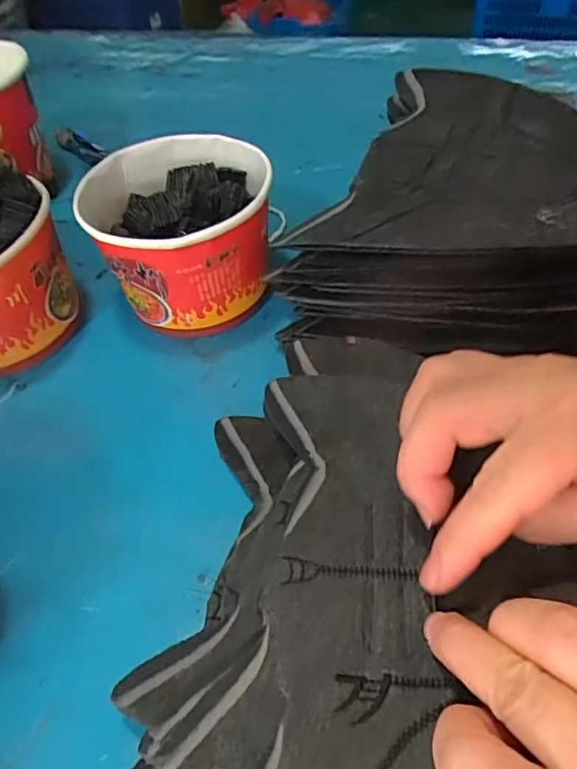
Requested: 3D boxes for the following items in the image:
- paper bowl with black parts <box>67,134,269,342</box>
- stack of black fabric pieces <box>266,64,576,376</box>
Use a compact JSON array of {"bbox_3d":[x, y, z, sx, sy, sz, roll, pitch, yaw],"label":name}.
[{"bbox_3d":[-0.065,-0.092,0.381,0.113,0.086,0.120,0,48,5],"label":"paper bowl with black parts"},{"bbox_3d":[0.096,-0.114,0.363,0.198,0.081,0.204,-6,48,0],"label":"stack of black fabric pieces"}]

